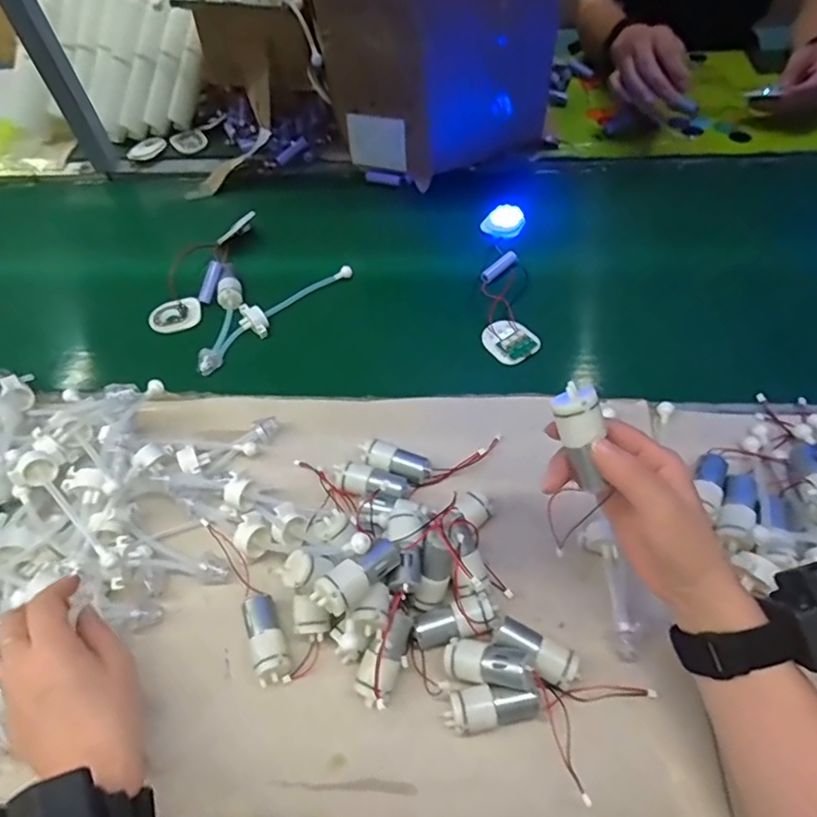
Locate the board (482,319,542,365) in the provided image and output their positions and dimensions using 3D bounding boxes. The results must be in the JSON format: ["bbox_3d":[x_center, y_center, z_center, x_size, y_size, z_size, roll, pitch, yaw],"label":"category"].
[{"bbox_3d":[0.106,-0.071,0.603,0.057,0.008,0.047,37,72,26],"label":"board"}]

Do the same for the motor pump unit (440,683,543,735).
[{"bbox_3d":[0.056,0.203,0.389,0.063,0.024,0.026,-11,55,-4],"label":"motor pump unit"}]

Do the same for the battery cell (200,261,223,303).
[{"bbox_3d":[-0.234,-0.149,0.679,0.016,0.011,0.050,16,89,15],"label":"battery cell"}]

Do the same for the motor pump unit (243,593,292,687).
[{"bbox_3d":[-0.108,0.171,0.430,0.026,0.023,0.067,-23,57,-11],"label":"motor pump unit"}]

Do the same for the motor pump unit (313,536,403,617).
[{"bbox_3d":[-0.033,0.114,0.389,0.062,0.020,0.025,-30,57,-30],"label":"motor pump unit"}]

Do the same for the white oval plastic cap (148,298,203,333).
[{"bbox_3d":[-0.271,-0.109,0.670,0.058,0.005,0.038,-4,85,-5],"label":"white oval plastic cap"}]

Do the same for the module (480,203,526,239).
[{"bbox_3d":[0.123,-0.238,0.722,0.043,0.014,0.053,28,61,21],"label":"module"}]

